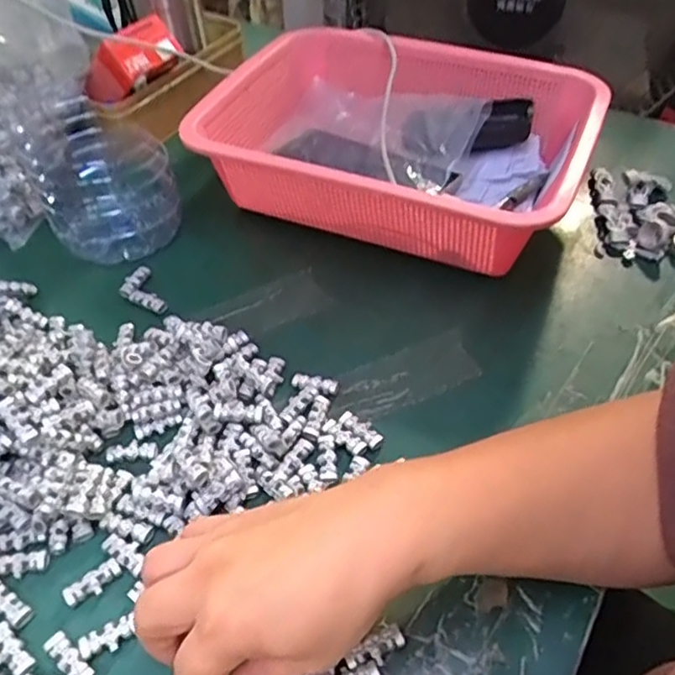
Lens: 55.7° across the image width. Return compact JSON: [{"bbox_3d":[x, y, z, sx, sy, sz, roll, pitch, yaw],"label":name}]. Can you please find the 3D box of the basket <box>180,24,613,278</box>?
[{"bbox_3d":[0.050,-0.155,0.534,0.278,0.095,0.209,17,50,17],"label":"basket"}]

